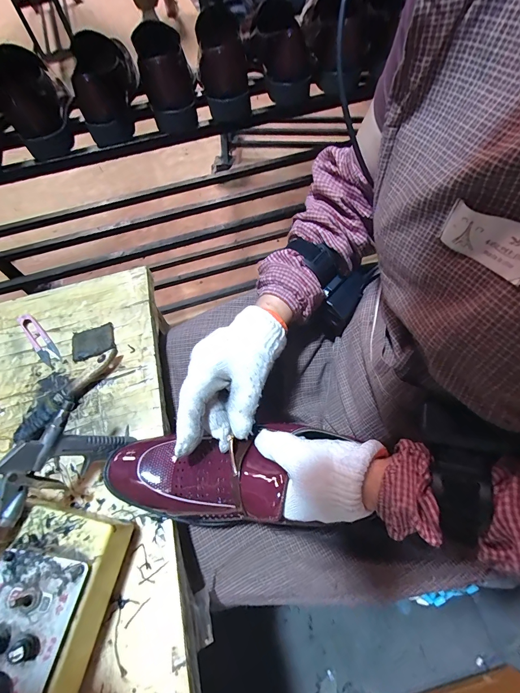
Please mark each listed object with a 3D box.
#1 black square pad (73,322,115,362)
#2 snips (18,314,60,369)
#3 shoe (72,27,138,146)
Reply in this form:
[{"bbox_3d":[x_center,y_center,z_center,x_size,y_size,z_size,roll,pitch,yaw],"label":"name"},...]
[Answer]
[{"bbox_3d":[-0.229,-0.010,0.431,0.055,0.011,0.049,-15,61,-5],"label":"black square pad"},{"bbox_3d":[-0.314,-0.012,0.443,0.025,0.011,0.103,-41,67,-18],"label":"snips"},{"bbox_3d":[-0.275,-0.479,0.564,0.077,0.095,0.234,-10,61,-2],"label":"shoe"}]

